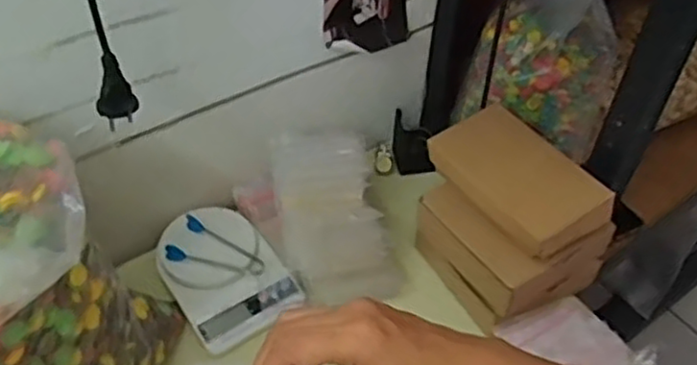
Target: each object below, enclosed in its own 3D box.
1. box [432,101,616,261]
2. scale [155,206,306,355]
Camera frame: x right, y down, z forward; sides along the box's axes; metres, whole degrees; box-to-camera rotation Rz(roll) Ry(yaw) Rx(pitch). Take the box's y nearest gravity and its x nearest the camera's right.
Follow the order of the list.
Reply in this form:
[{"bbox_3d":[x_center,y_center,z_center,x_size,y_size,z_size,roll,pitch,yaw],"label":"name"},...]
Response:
[{"bbox_3d":[0.185,-0.006,0.760,0.109,0.042,0.180,-27,54,-25],"label":"box"},{"bbox_3d":[-0.144,0.102,0.809,0.126,0.041,0.166,-27,54,-25],"label":"scale"}]

